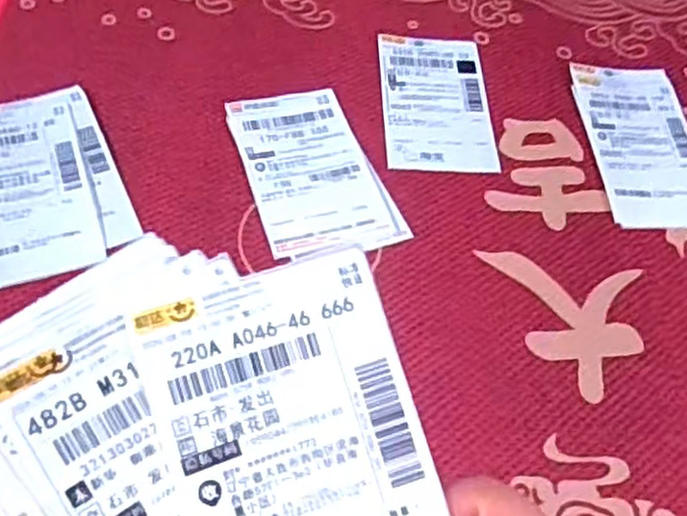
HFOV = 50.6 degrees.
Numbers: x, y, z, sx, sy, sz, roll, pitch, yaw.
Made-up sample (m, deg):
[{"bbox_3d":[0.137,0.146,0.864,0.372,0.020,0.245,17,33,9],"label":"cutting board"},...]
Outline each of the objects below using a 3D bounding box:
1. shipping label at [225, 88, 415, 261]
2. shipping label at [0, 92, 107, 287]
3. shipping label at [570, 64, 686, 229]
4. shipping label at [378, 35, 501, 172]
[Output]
[{"bbox_3d":[-0.021,-0.058,0.470,0.081,0.004,0.136,-16,58,-15],"label":"shipping label"},{"bbox_3d":[-0.195,-0.047,0.437,0.075,0.008,0.135,-16,60,-13],"label":"shipping label"},{"bbox_3d":[0.211,-0.083,0.513,0.078,0.009,0.146,-2,58,-4],"label":"shipping label"},{"bbox_3d":[0.066,-0.113,0.520,0.076,0.008,0.131,0,58,-3],"label":"shipping label"}]

